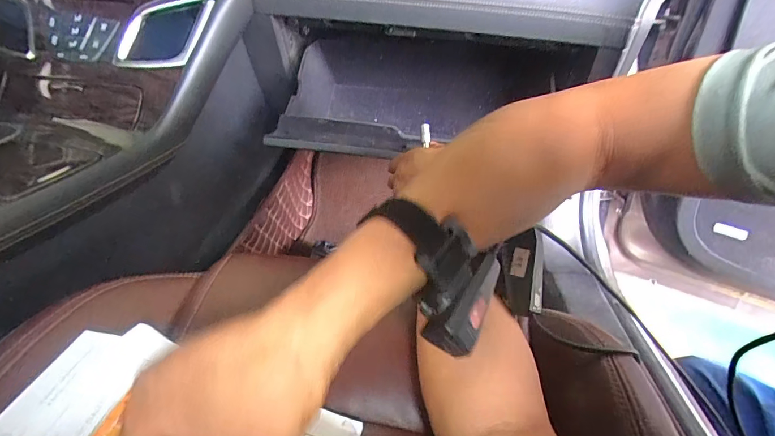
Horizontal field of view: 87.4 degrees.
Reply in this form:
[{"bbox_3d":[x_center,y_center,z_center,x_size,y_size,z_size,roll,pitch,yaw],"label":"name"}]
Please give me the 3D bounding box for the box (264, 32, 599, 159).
[{"bbox_3d":[0.064,-0.188,0.601,0.399,0.159,0.259,9,30,9],"label":"box"}]

